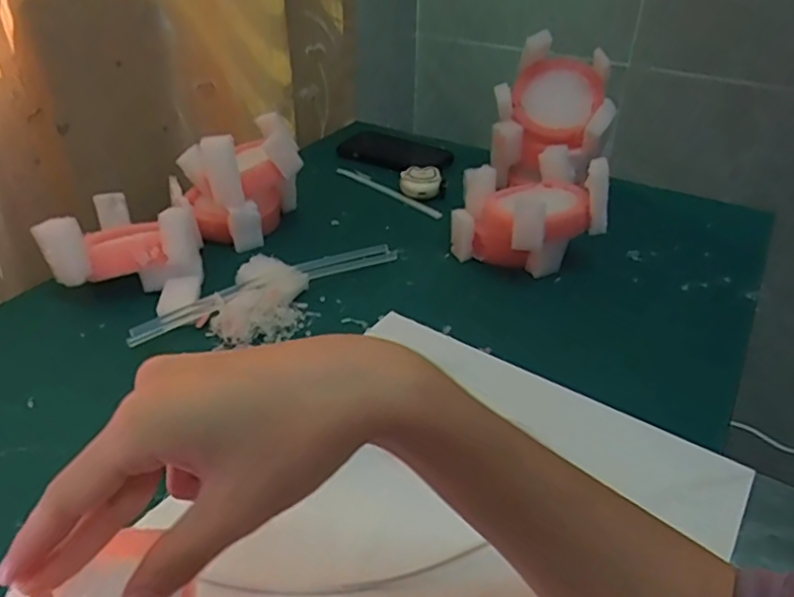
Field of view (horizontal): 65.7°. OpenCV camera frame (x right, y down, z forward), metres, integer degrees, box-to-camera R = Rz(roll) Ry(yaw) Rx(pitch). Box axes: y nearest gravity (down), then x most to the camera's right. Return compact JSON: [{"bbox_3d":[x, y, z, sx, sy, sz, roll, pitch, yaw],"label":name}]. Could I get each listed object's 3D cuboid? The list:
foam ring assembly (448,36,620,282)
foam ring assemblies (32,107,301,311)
[{"bbox_3d":[0.155,-0.151,0.659,0.144,0.123,0.277,11,54,13],"label":"foam ring assembly"},{"bbox_3d":[-0.218,-0.096,0.619,0.142,0.104,0.261,20,39,23],"label":"foam ring assemblies"}]

